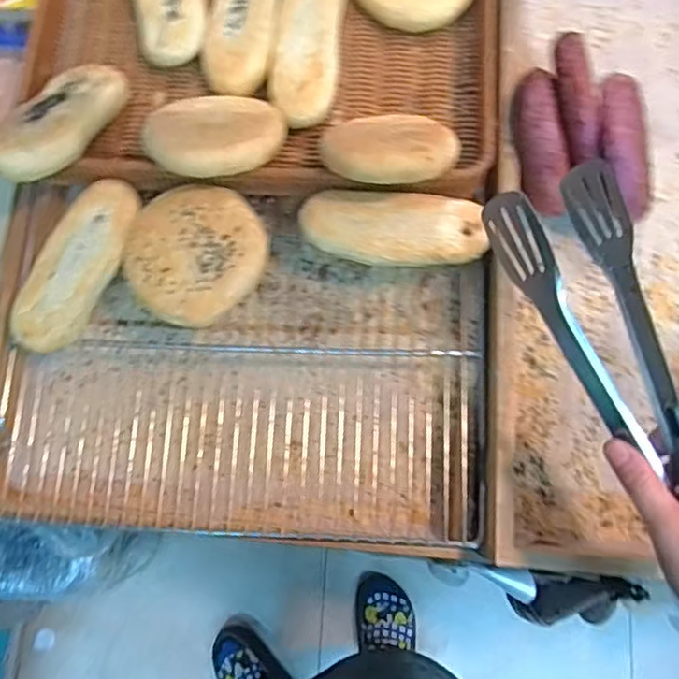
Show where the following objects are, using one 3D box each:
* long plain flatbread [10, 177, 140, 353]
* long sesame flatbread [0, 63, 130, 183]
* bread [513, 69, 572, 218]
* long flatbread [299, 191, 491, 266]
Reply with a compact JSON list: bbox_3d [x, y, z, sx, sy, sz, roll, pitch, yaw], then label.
[{"bbox_3d":[-0.217,-0.062,0.527,0.053,0.025,0.151,27,80,9],"label":"long plain flatbread"},{"bbox_3d":[-0.229,-0.183,0.524,0.054,0.028,0.145,20,55,6],"label":"long sesame flatbread"},{"bbox_3d":[0.164,-0.159,0.513,0.035,0.032,0.116,-7,92,-1],"label":"bread"},{"bbox_3d":[0.044,-0.093,0.520,0.149,0.027,0.058,8,77,5],"label":"long flatbread"}]

